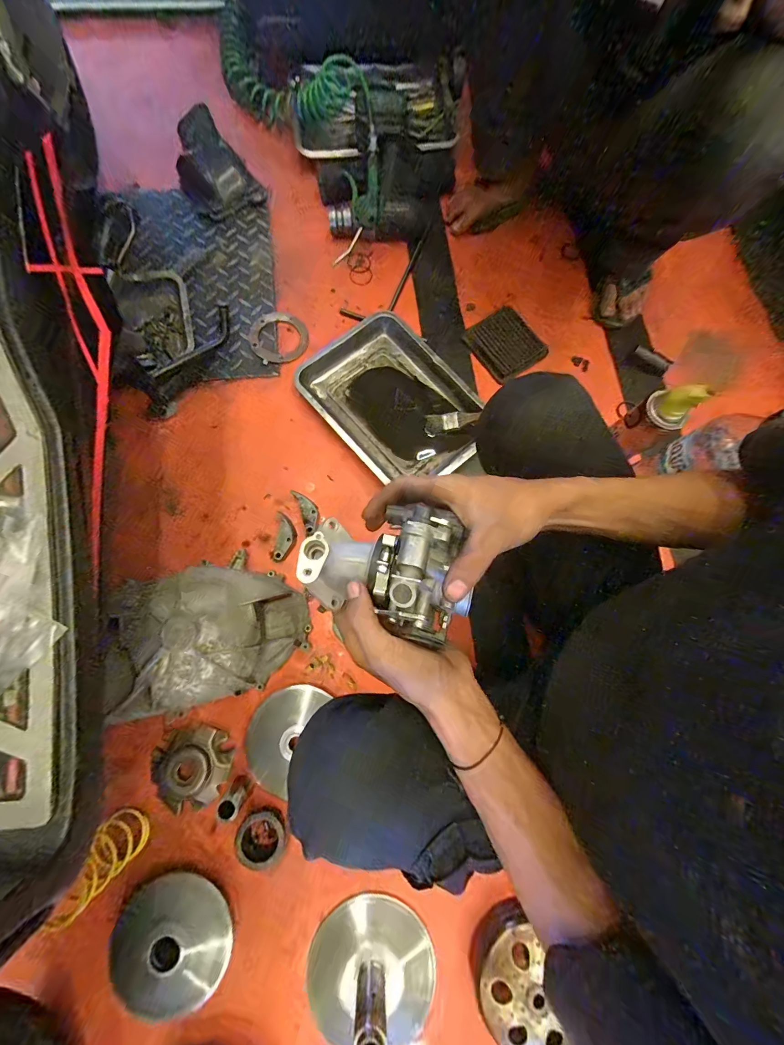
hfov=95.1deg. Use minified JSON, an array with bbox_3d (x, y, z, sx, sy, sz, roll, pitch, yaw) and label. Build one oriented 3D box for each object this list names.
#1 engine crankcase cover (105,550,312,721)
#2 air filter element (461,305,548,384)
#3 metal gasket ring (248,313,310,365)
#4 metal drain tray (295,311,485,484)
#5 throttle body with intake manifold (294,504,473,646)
[{"bbox_3d":[-0.289,0.168,0.563,0.289,0.100,0.219,-18,78,-7],"label":"engine crankcase cover"},{"bbox_3d":[0.238,-0.372,0.751,0.146,0.020,0.125,44,91,-9],"label":"air filter element"},{"bbox_3d":[-0.234,-0.383,0.742,0.119,0.007,0.119,1,77,-3],"label":"metal gasket ring"},{"bbox_3d":[0.001,-0.234,0.707,0.257,0.053,0.360,-41,82,-11],"label":"metal drain tray"},{"bbox_3d":[-0.008,0.038,0.268,0.122,0.072,0.094,-1,76,0],"label":"throttle body with intake manifold"}]

